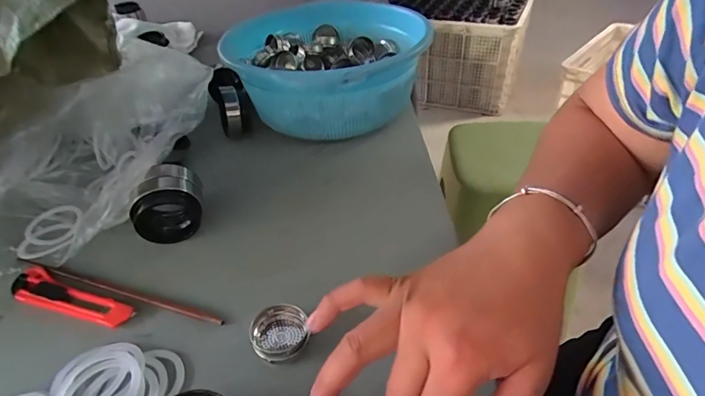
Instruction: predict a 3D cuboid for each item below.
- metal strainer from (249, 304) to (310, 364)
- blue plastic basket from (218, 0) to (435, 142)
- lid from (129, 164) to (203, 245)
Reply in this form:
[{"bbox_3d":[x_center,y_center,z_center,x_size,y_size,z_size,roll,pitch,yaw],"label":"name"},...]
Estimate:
[{"bbox_3d":[-0.057,0.109,0.337,0.042,0.021,0.045,-2,39,1],"label":"metal strainer"},{"bbox_3d":[-0.037,-0.180,0.613,0.285,0.122,0.287,14,42,20],"label":"blue plastic basket"},{"bbox_3d":[-0.189,0.008,0.440,0.067,0.070,0.053,-13,40,-12],"label":"lid"}]

